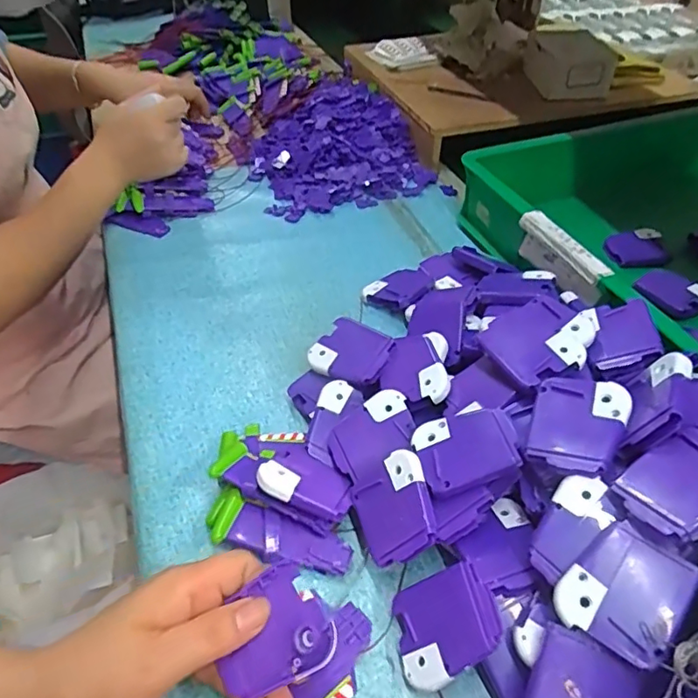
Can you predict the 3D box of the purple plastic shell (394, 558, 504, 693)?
[{"bbox_3d":[0.052,0.153,0.302,0.061,0.012,0.052,-41,44,18],"label":"purple plastic shell"}]

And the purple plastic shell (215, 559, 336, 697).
[{"bbox_3d":[-0.038,0.147,0.279,0.056,0.010,0.051,-39,56,-5],"label":"purple plastic shell"}]

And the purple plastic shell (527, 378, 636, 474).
[{"bbox_3d":[0.135,0.043,0.323,0.052,0.013,0.057,8,65,32],"label":"purple plastic shell"}]

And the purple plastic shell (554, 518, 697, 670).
[{"bbox_3d":[0.139,0.122,0.274,0.050,0.011,0.058,32,77,24],"label":"purple plastic shell"}]

